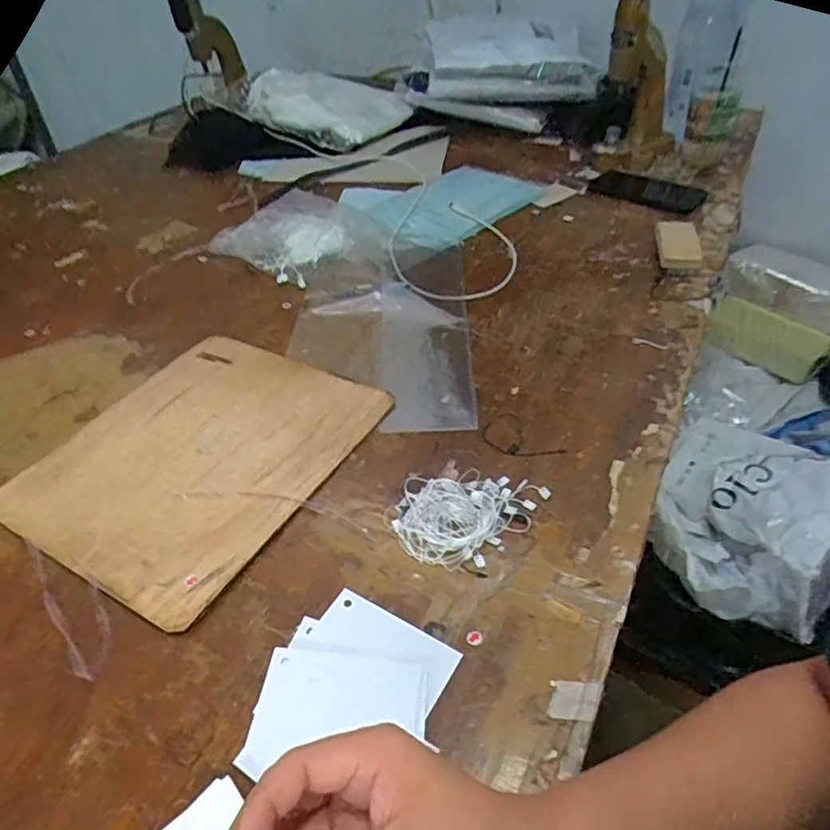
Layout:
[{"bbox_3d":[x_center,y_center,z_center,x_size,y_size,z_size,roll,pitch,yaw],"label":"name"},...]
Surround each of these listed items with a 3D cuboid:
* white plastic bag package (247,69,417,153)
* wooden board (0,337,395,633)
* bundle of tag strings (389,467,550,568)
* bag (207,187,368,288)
[{"bbox_3d":[-0.184,-0.619,1.199,0.315,0.069,0.209,27,51,28],"label":"white plastic bag package"},{"bbox_3d":[-0.197,0.032,0.564,0.239,0.008,0.286,21,48,24],"label":"wooden board"},{"bbox_3d":[0.048,0.074,0.485,0.123,0.029,0.072,-20,45,-17],"label":"bundle of tag strings"},{"bbox_3d":[-0.170,-0.260,0.862,0.198,0.033,0.175,30,52,31],"label":"bag"}]

